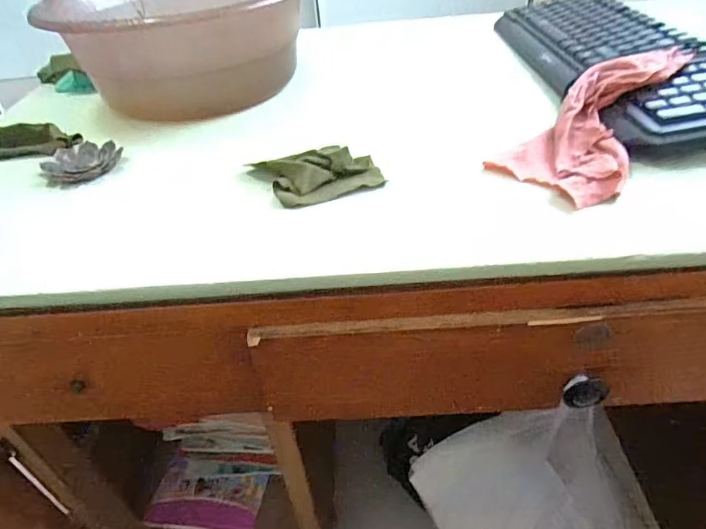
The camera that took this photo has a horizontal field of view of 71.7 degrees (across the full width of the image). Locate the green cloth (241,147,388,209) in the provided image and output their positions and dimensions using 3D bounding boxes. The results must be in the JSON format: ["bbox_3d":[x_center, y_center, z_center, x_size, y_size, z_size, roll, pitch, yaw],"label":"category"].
[{"bbox_3d":[-0.029,-0.082,0.416,0.096,0.021,0.074,-17,42,-13],"label":"green cloth"}]

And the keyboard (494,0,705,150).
[{"bbox_3d":[0.287,-0.236,0.546,0.160,0.043,0.446,-6,40,0],"label":"keyboard"}]

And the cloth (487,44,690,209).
[{"bbox_3d":[0.214,-0.134,0.425,0.094,0.026,0.227,25,64,31],"label":"cloth"}]

